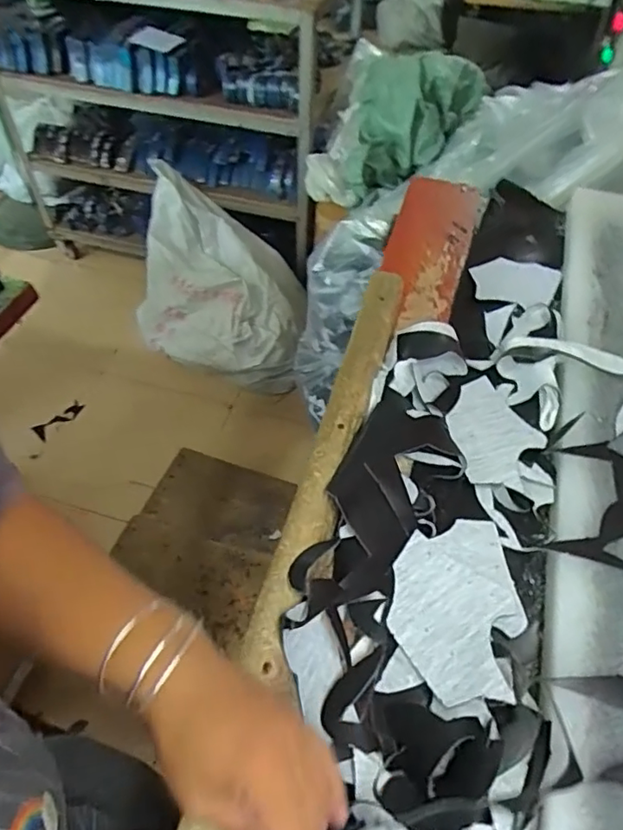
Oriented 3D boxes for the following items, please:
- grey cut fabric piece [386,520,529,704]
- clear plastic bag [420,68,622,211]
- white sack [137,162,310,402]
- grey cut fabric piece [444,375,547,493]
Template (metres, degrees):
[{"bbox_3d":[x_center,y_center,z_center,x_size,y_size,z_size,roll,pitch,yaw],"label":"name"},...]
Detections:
[{"bbox_3d":[0.124,0.162,0.490,0.111,0.028,0.155,-2,51,1],"label":"grey cut fabric piece"},{"bbox_3d":[0.426,-0.464,0.951,0.188,0.155,0.497,-27,27,-19],"label":"clear plastic bag"},{"bbox_3d":[-0.280,-0.438,1.899,0.572,0.549,0.528,11,53,1],"label":"white sack"},{"bbox_3d":[0.195,0.019,0.612,0.099,0.011,0.134,-5,57,-18],"label":"grey cut fabric piece"}]

